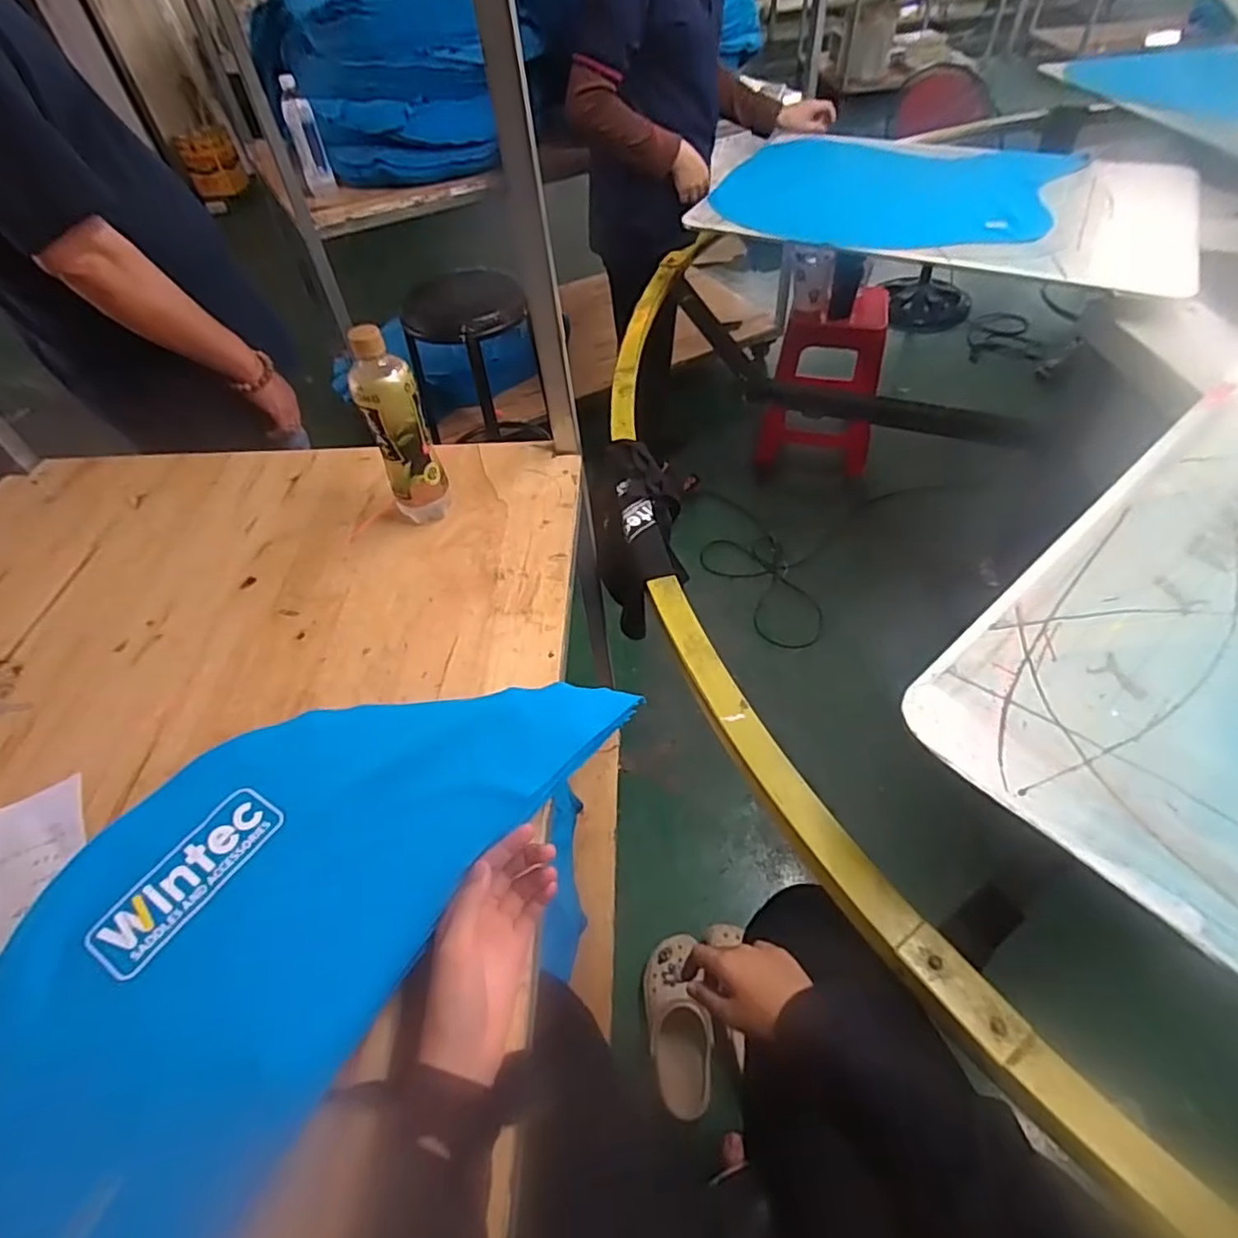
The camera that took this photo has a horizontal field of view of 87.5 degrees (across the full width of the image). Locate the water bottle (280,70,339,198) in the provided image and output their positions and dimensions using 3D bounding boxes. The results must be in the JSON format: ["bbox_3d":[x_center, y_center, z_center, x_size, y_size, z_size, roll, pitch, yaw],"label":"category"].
[{"bbox_3d":[-0.681,-1.042,1.416,0.063,0.218,0.057,-17,52,-10],"label":"water bottle"}]

